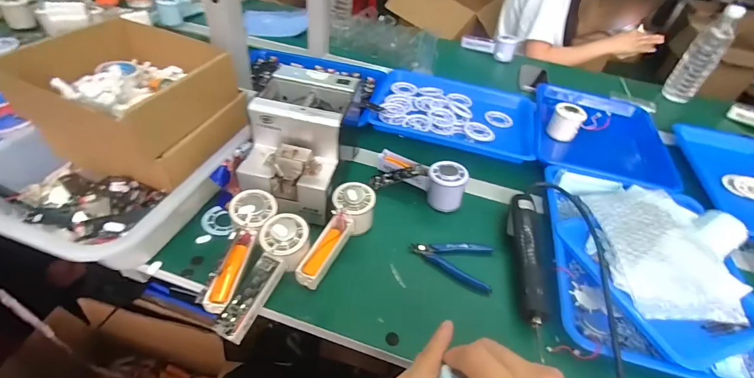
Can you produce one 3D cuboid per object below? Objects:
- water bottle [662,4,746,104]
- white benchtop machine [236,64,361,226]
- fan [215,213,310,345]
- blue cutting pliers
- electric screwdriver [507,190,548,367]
[{"bbox_3d":[0.834,-0.340,0.932,0.073,0.222,0.058,31,48,25],"label":"water bottle"},{"bbox_3d":[-0.109,-0.070,0.529,0.129,0.136,0.181,10,42,5],"label":"white benchtop machine"},{"bbox_3d":[-0.129,0.102,0.428,0.056,0.046,0.153,19,63,14],"label":"fan"},{"bbox_3d":[0.104,0.097,0.504,0.111,0.015,0.068,15,43,10],"label":"blue cutting pliers"},{"bbox_3d":[0.204,0.095,0.491,0.038,0.031,0.234,10,42,5],"label":"electric screwdriver"}]

